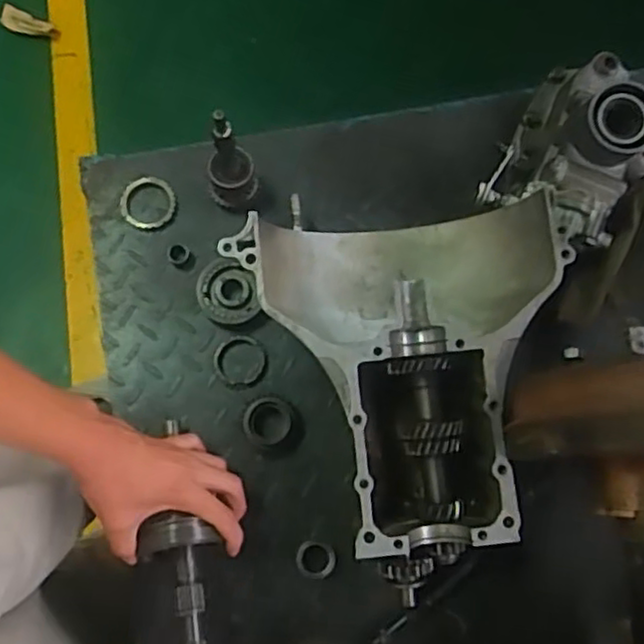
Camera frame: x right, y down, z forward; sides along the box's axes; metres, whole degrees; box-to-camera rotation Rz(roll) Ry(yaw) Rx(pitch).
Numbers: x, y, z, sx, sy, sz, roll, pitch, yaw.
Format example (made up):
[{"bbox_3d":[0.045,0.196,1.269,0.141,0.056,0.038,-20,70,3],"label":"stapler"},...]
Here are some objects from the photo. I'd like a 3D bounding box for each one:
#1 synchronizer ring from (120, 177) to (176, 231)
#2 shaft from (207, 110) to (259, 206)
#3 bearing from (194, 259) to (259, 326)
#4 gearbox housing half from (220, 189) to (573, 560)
[{"bbox_3d":[-0.184,-0.125,0.717,0.059,0.005,0.058,0,76,0],"label":"synchronizer ring"},{"bbox_3d":[-0.090,-0.156,0.642,0.047,0.135,0.042,-17,77,-5],"label":"shaft"},{"bbox_3d":[-0.097,-0.029,0.696,0.060,0.020,0.065,0,76,0],"label":"bearing"},{"bbox_3d":[0.058,0.041,0.625,0.287,0.121,0.327,5,76,1],"label":"gearbox housing half"}]

